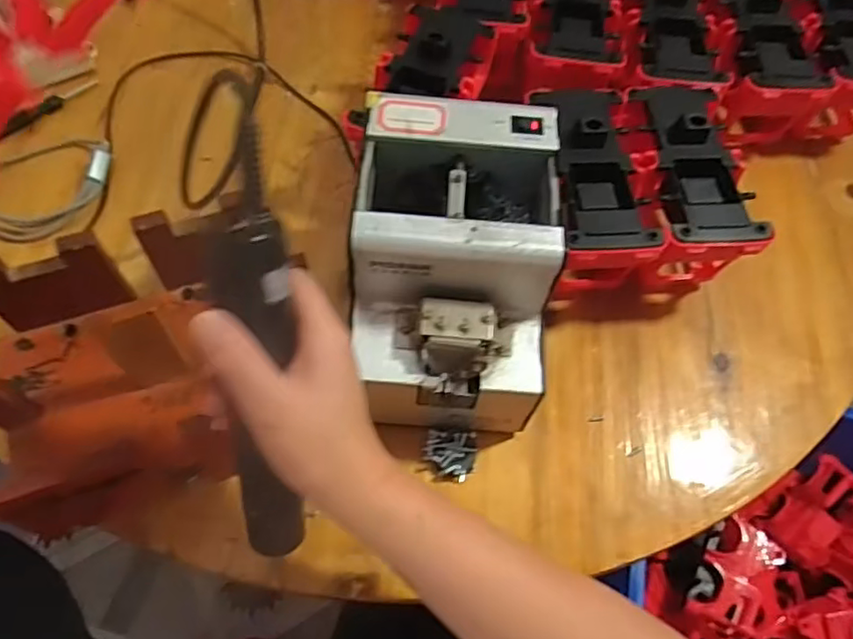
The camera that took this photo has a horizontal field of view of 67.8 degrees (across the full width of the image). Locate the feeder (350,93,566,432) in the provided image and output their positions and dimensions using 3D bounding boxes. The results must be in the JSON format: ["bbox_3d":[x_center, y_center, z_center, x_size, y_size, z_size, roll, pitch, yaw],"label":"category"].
[{"bbox_3d":[0.016,-0.029,0.430,0.118,0.149,0.170,5,62,0],"label":"feeder"}]

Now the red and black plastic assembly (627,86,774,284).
[{"bbox_3d":[0.197,-0.102,0.506,0.081,0.103,0.159,-1,63,-3],"label":"red and black plastic assembly"}]

